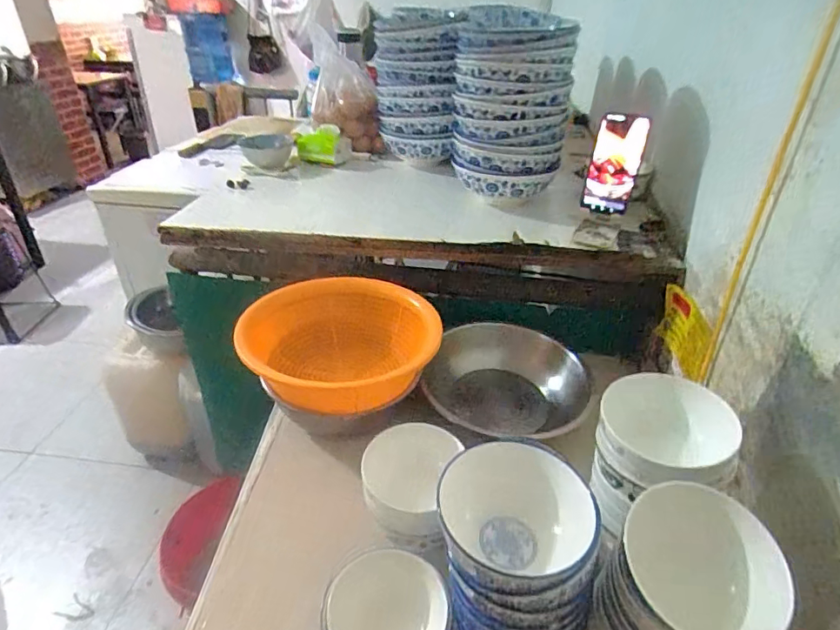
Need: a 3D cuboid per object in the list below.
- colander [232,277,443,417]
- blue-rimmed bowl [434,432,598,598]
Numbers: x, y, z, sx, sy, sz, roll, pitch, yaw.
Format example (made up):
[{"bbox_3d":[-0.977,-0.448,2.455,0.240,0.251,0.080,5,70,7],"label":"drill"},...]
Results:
[{"bbox_3d":[-0.127,0.059,0.762,0.272,0.129,0.271,1,33,-1],"label":"colander"},{"bbox_3d":[0.077,0.176,0.416,0.122,0.063,0.118,1,33,-1],"label":"blue-rimmed bowl"}]

